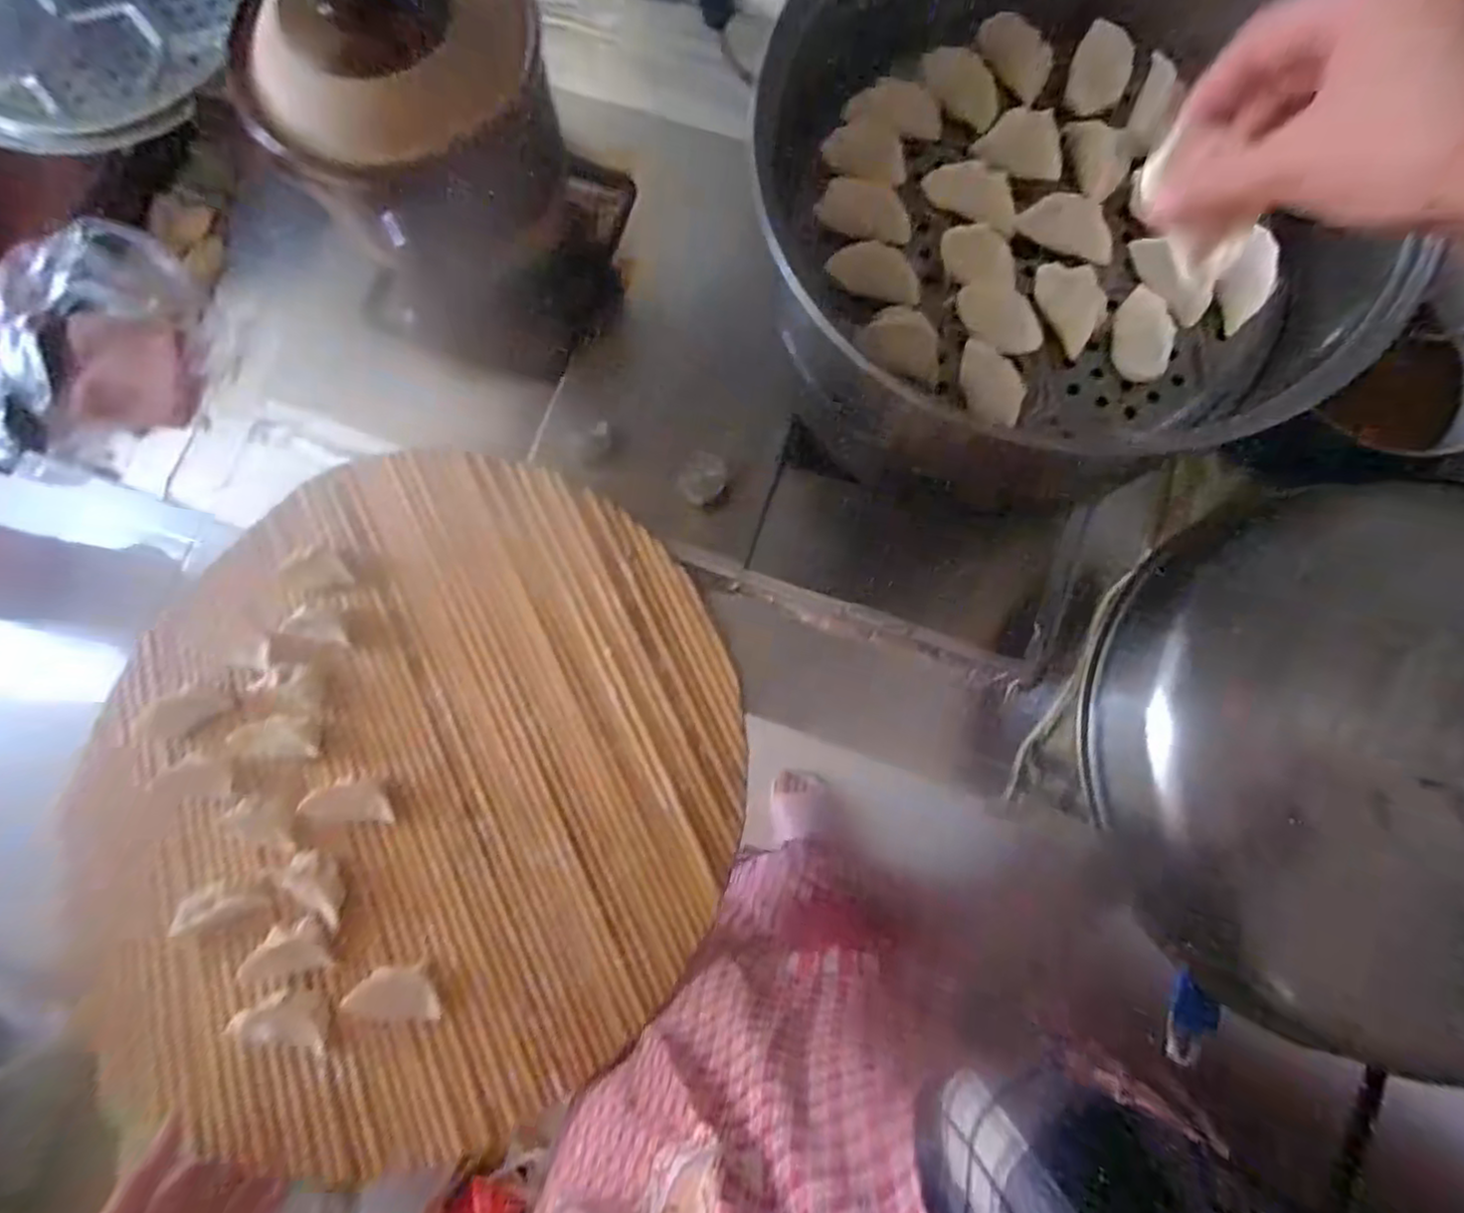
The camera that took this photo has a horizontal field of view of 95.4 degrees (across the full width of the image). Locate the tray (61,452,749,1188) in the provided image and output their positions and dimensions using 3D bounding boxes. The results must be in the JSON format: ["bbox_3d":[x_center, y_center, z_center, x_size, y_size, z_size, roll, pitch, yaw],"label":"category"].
[{"bbox_3d":[-0.239,0.119,0.504,0.473,0.050,0.493,0,78,-1],"label":"tray"}]

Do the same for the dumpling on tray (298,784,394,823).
[{"bbox_3d":[-0.290,0.150,0.505,0.062,0.015,0.028,4,78,0],"label":"dumpling on tray"}]

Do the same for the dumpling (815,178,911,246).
[{"bbox_3d":[0.084,-0.250,0.418,0.059,0.015,0.032,13,83,3],"label":"dumpling"}]

